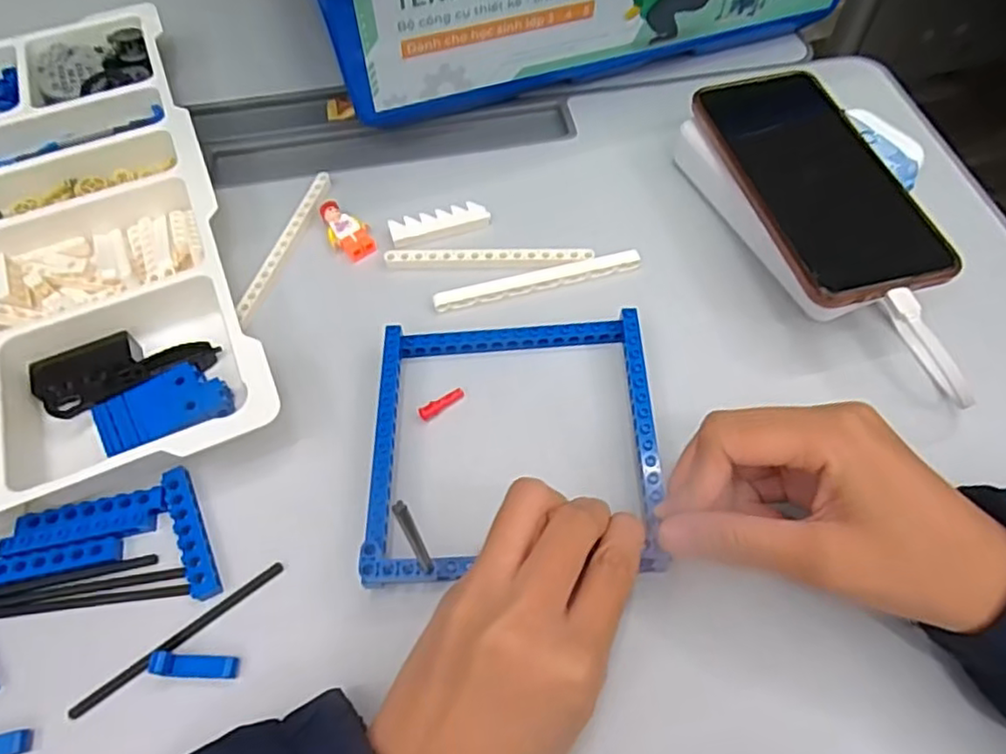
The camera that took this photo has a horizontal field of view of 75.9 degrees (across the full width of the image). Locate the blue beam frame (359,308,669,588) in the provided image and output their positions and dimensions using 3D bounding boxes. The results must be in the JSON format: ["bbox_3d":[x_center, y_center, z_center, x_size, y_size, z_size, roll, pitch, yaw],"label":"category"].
[{"bbox_3d":[0.006,0.027,0.297,0.130,0.020,0.129,-5,57,1],"label":"blue beam frame"}]

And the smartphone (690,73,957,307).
[{"bbox_3d":[0.165,-0.108,0.344,0.080,0.012,0.159,-11,58,-5],"label":"smartphone"}]

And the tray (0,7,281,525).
[{"bbox_3d":[-0.298,-0.075,0.364,0.255,0.044,0.379,-22,60,-12],"label":"tray"}]

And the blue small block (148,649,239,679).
[{"bbox_3d":[-0.123,0.115,0.257,0.033,0.005,0.009,9,56,-11],"label":"blue small block"}]

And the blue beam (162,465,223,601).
[{"bbox_3d":[-0.140,0.069,0.289,0.011,0.010,0.063,-25,61,-13],"label":"blue beam"}]

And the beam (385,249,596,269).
[{"bbox_3d":[-0.008,-0.068,0.366,0.115,0.006,0.011,-1,58,1],"label":"beam"}]

